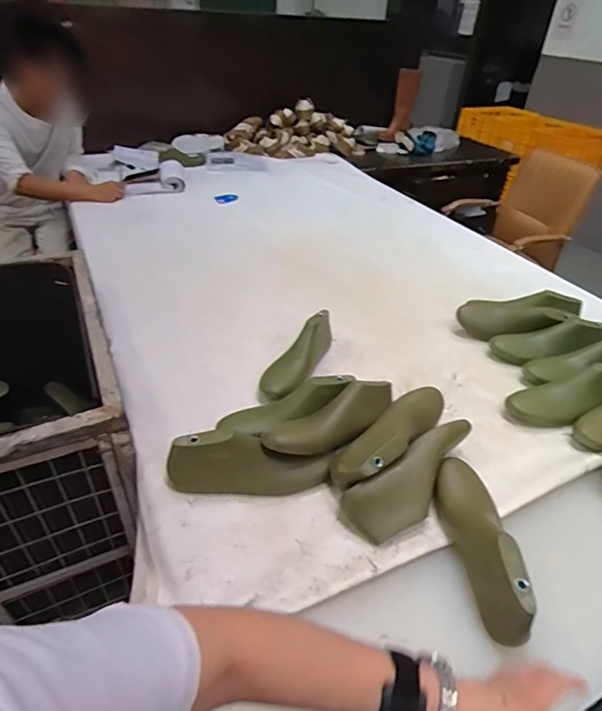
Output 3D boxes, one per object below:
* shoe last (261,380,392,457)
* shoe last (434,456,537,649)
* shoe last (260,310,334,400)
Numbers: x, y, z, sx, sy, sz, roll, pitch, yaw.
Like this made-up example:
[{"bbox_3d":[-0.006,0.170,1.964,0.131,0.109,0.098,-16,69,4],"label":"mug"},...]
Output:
[{"bbox_3d":[0.057,0.110,0.797,0.260,0.071,0.092,-21,43,-29],"label":"shoe last"},{"bbox_3d":[0.255,0.252,0.662,0.088,0.079,0.273,5,37,1],"label":"shoe last"},{"bbox_3d":[-0.002,-0.011,0.998,0.078,0.084,0.262,17,39,18],"label":"shoe last"}]

